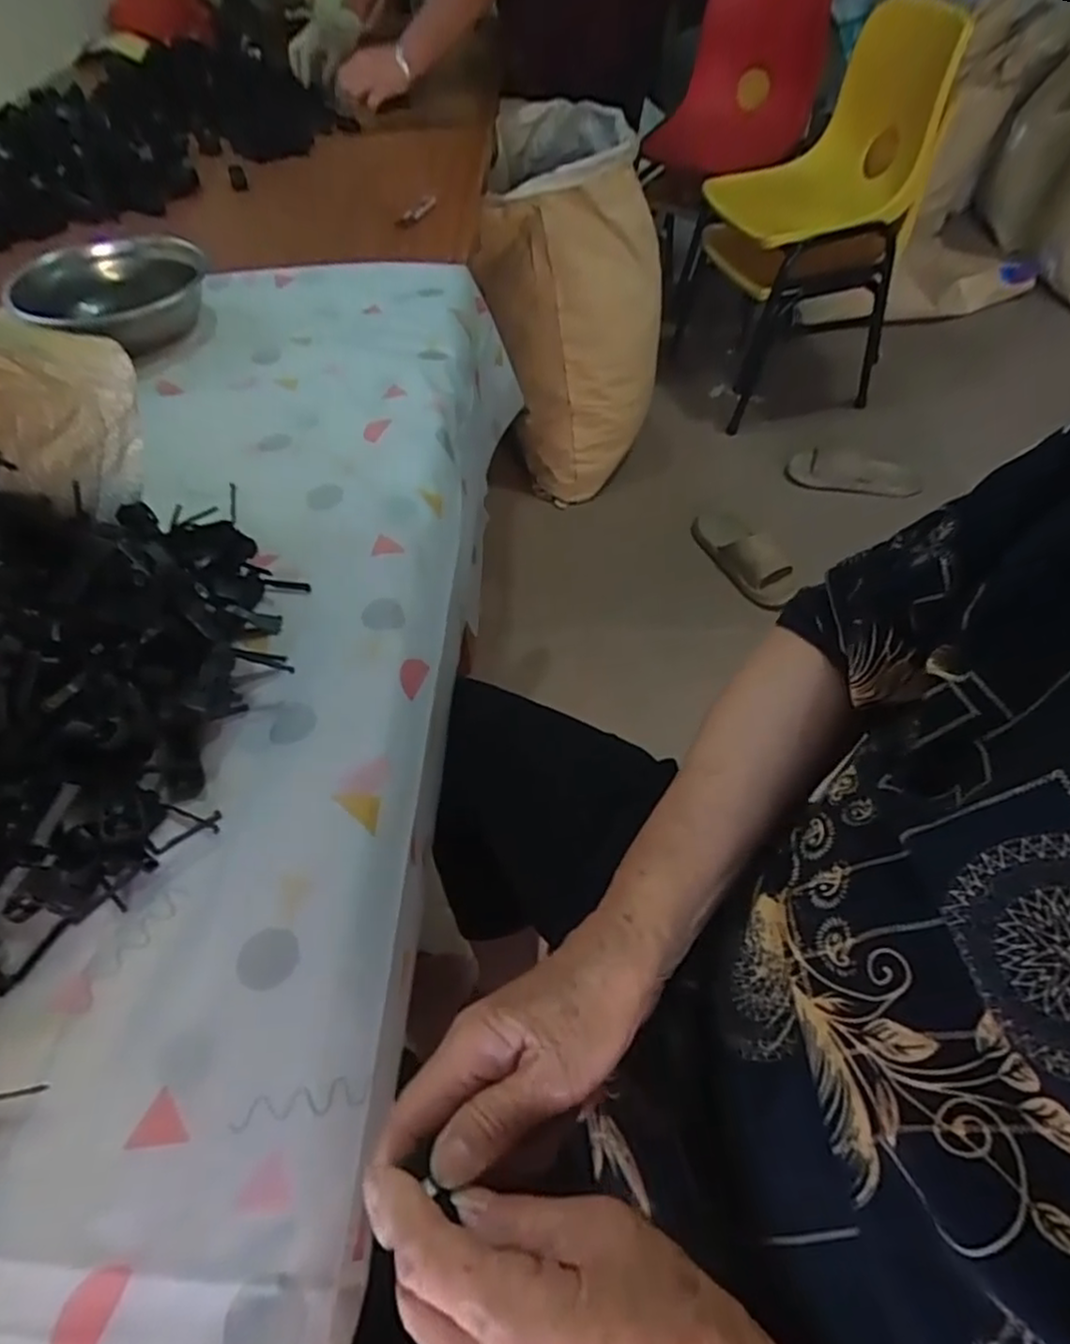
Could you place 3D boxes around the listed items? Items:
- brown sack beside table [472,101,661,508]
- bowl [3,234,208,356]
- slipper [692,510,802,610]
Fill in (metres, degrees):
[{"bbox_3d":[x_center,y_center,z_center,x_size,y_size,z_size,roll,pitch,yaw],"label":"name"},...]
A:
[{"bbox_3d":[0.077,-0.691,1.393,0.333,0.609,0.354,6,52,6],"label":"brown sack beside table"},{"bbox_3d":[-0.471,-0.424,0.787,0.182,0.057,0.184,-1,52,1],"label":"bowl"},{"bbox_3d":[0.394,-0.222,1.334,0.104,0.067,0.259,-26,56,-18],"label":"slipper"}]

